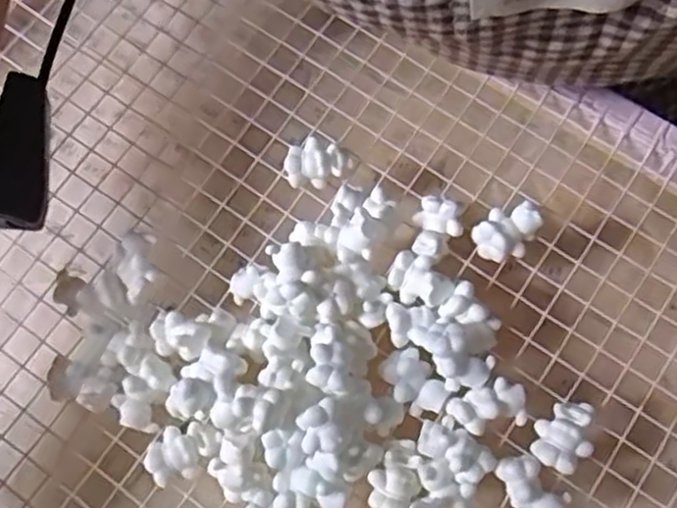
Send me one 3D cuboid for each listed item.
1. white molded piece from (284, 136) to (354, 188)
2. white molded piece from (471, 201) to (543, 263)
[{"bbox_3d":[-0.011,-0.049,0.379,0.035,0.013,0.022,-17,74,-5],"label":"white molded piece"},{"bbox_3d":[0.086,-0.011,0.368,0.032,0.024,0.025,-41,77,-12],"label":"white molded piece"}]

